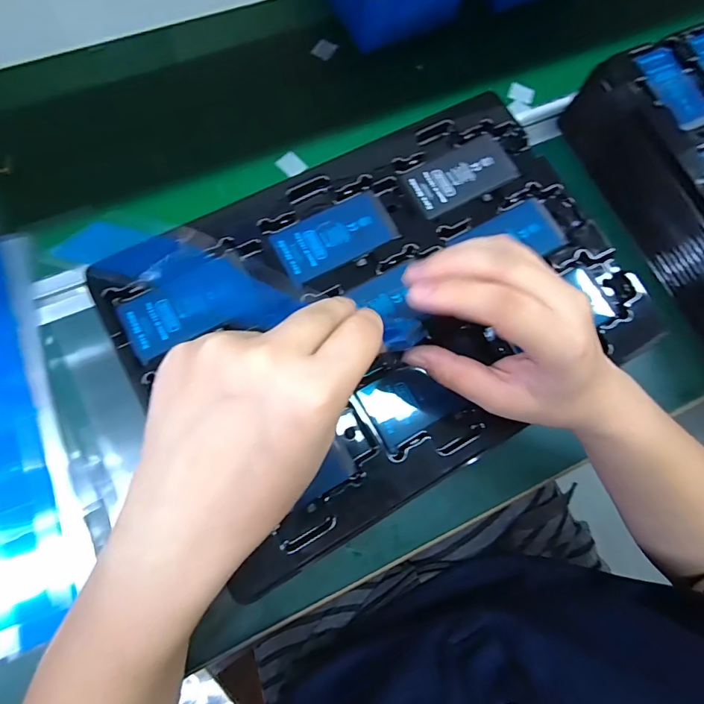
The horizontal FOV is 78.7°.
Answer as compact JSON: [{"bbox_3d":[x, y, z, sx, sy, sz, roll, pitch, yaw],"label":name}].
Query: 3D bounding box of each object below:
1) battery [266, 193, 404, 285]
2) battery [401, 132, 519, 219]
[{"bbox_3d":[-0.012,-0.082,0.303,0.082,0.007,0.042,-27,78,-11],"label":"battery"},{"bbox_3d":[0.081,-0.133,0.322,0.083,0.009,0.043,-28,78,-11],"label":"battery"}]

